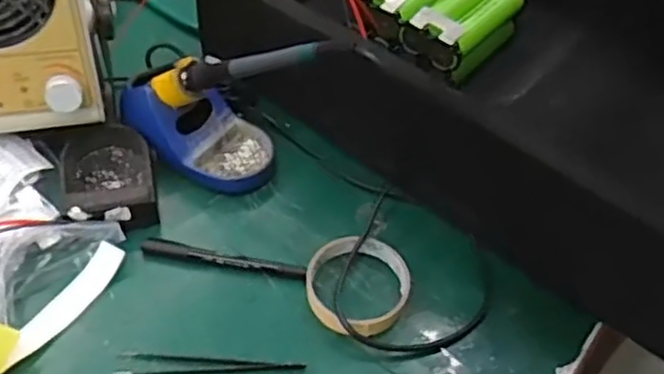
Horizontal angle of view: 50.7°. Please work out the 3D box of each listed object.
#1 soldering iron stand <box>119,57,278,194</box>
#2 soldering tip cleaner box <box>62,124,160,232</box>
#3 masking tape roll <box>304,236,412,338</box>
[{"bbox_3d":[-0.119,-0.065,0.633,0.147,0.081,0.087,31,54,20],"label":"soldering iron stand"},{"bbox_3d":[-0.193,-0.009,0.609,0.074,0.035,0.113,-14,53,-17],"label":"soldering tip cleaner box"},{"bbox_3d":[0.021,0.078,0.561,0.084,0.014,0.084,3,50,-3],"label":"masking tape roll"}]

